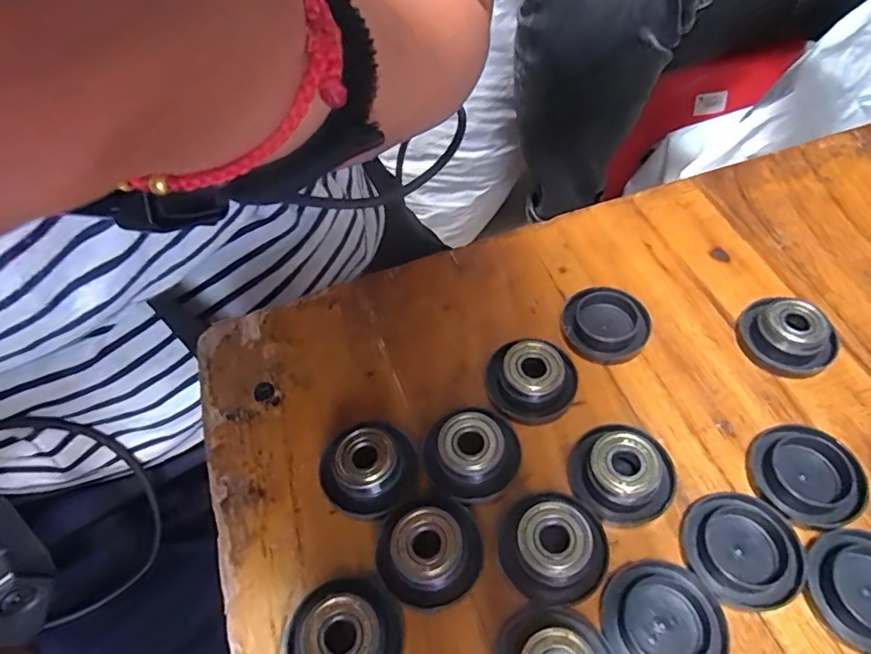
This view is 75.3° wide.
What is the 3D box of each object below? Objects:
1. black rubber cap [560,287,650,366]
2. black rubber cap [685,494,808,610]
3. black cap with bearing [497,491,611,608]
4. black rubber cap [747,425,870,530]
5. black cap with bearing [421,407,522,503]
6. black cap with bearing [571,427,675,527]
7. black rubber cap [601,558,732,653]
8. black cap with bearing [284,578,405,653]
[{"bbox_3d":[0.065,-0.001,0.217,0.032,0.009,0.030,-2,53,3],"label":"black rubber cap"},{"bbox_3d":[0.090,0.065,0.167,0.030,0.006,0.032,-2,53,3],"label":"black rubber cap"},{"bbox_3d":[0.034,0.065,0.166,0.027,0.016,0.029,-2,53,3],"label":"black cap with bearing"},{"bbox_3d":[0.117,0.046,0.178,0.030,0.008,0.032,-2,53,3],"label":"black rubber cap"},{"bbox_3d":[0.012,0.042,0.185,0.031,0.016,0.027,10,55,12],"label":"black cap with bearing"},{"bbox_3d":[0.060,0.047,0.179,0.031,0.014,0.027,3,54,8],"label":"black cap with bearing"},{"bbox_3d":[0.064,0.083,0.158,0.031,0.006,0.033,-2,53,3],"label":"black rubber cap"},{"bbox_3d":[-0.025,0.087,0.156,0.029,0.016,0.027,-2,53,3],"label":"black cap with bearing"}]

